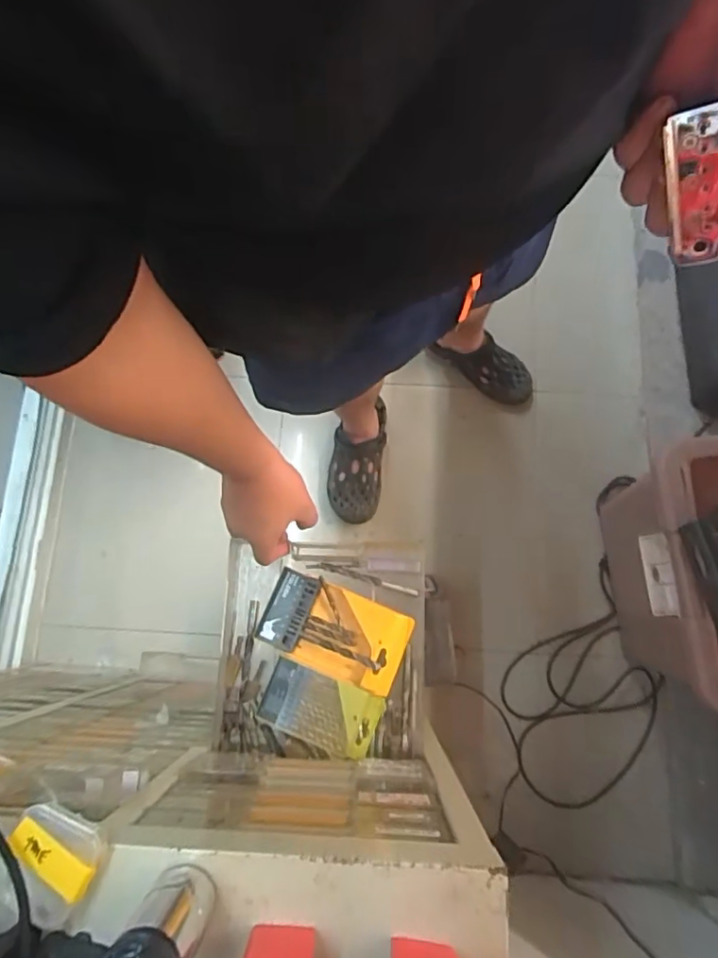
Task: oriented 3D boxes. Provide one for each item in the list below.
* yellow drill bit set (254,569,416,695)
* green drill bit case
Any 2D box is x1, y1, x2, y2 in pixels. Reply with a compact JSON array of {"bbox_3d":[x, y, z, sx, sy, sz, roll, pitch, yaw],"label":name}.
[{"bbox_3d":[-0.029,0.179,0.672,0.169,0.018,0.097,23,79,6],"label":"yellow drill bit set"},{"bbox_3d":[-0.044,0.264,0.650,0.131,0.013,0.075,20,79,5],"label":"green drill bit case"}]

